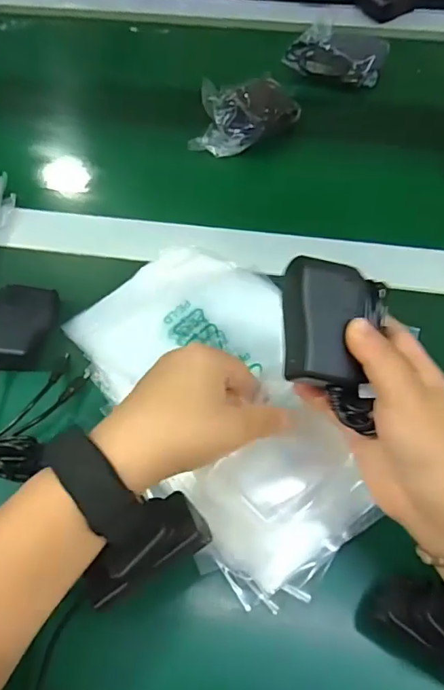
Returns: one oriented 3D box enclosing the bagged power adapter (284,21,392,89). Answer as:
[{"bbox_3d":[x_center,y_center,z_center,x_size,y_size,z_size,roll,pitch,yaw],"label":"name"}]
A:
[{"bbox_3d":[0.142,-0.359,0.627,0.121,0.038,0.064,11,60,7],"label":"bagged power adapter"}]

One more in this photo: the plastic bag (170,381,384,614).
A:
[{"bbox_3d":[0.038,0.100,0.337,0.116,0.025,0.104,-40,67,-21],"label":"plastic bag"}]

